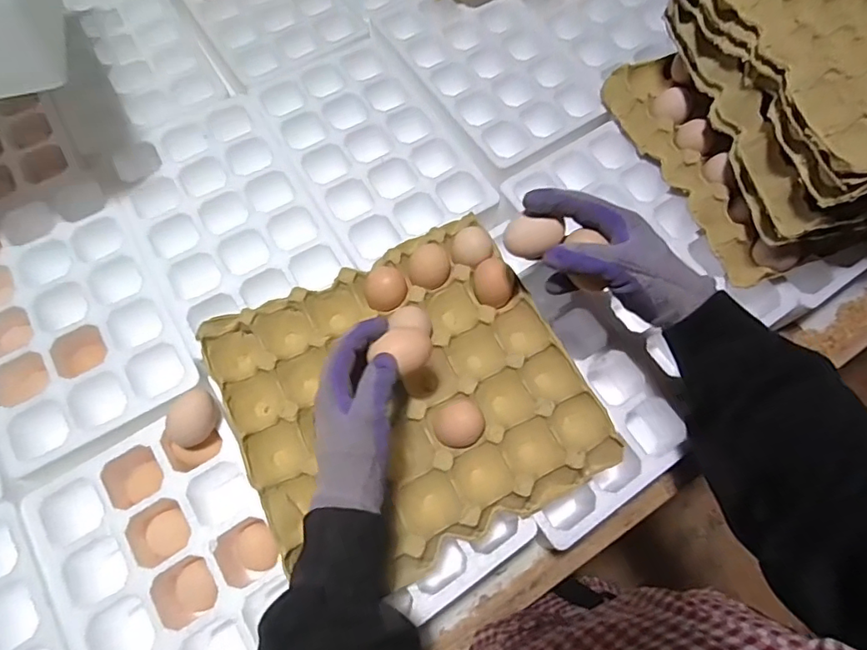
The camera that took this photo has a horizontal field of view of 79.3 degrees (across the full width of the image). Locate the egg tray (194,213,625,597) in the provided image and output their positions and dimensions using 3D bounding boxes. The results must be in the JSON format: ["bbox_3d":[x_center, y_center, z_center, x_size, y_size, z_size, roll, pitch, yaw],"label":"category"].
[{"bbox_3d":[-0.024,0.063,0.472,0.286,0.045,0.267,-26,69,-12],"label":"egg tray"}]

